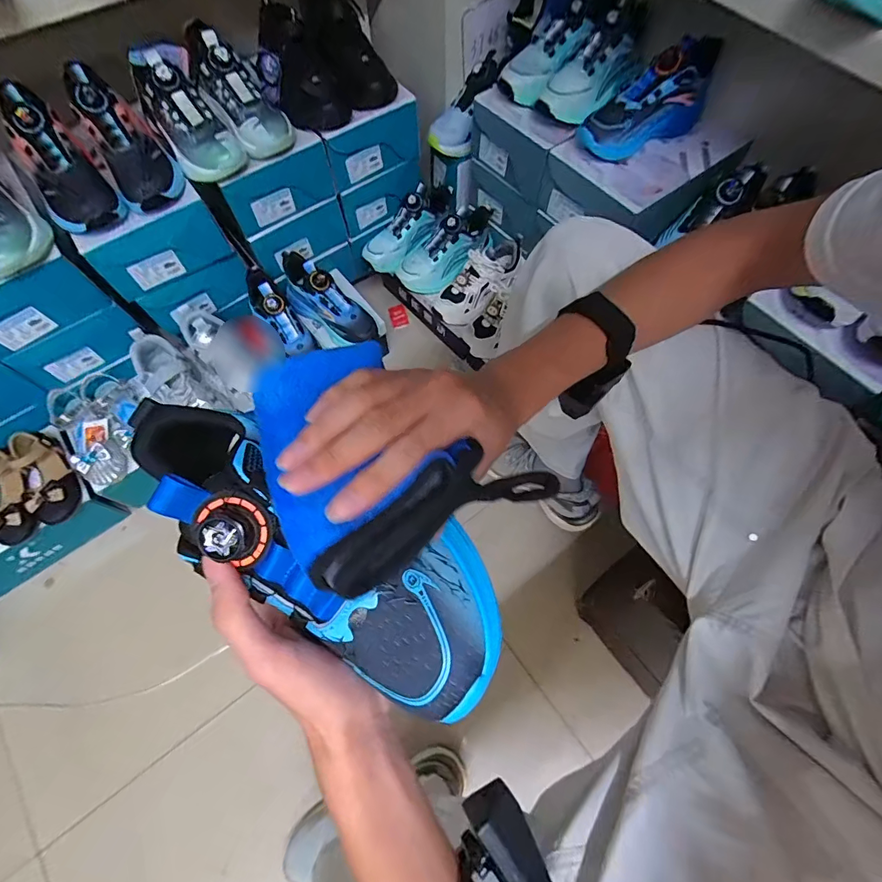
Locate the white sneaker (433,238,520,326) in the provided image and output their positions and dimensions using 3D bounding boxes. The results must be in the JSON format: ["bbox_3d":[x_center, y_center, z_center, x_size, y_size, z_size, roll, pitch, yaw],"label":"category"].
[{"bbox_3d":[0.089,-0.358,0.928,0.110,0.109,0.240,40,87,15],"label":"white sneaker"}]

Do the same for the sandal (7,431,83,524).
[{"bbox_3d":[-0.730,0.060,0.784,0.084,0.060,0.166,-35,72,-13],"label":"sandal"}]

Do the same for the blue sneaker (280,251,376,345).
[{"bbox_3d":[-0.245,-0.305,0.903,0.243,0.111,0.079,36,72,14],"label":"blue sneaker"}]

